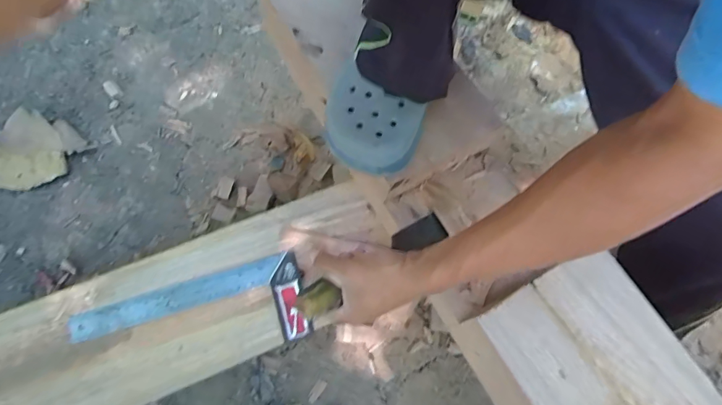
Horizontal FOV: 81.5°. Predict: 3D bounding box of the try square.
[{"bbox_3d":[-0.225,0.160,0.558,0.301,0.011,0.112,-16,72,-6],"label":"try square"}]

